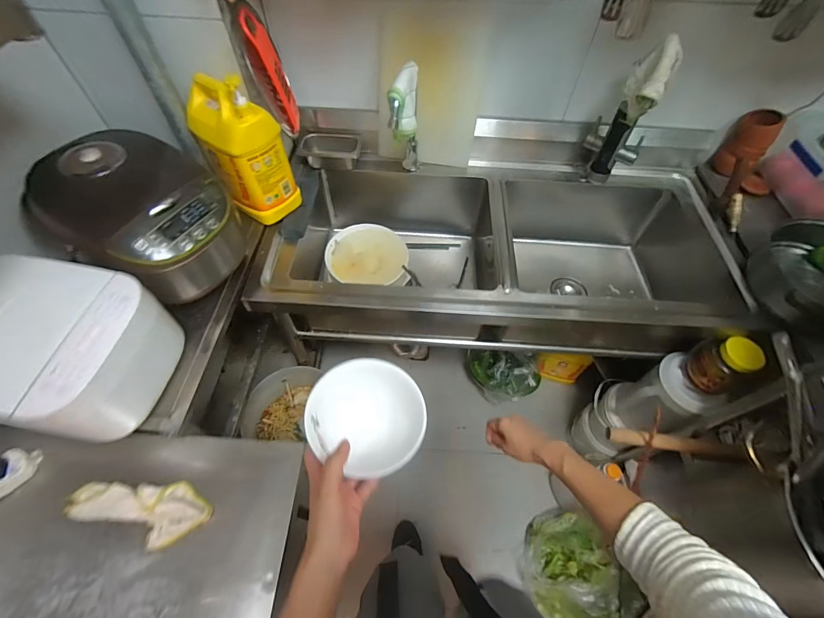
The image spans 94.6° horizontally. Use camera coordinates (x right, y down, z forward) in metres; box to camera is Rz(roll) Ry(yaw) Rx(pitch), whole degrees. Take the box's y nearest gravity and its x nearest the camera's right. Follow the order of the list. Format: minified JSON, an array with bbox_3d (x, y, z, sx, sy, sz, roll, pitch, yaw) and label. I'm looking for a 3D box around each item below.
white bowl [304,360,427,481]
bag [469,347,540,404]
[{"bbox_3d":[-0.056,0.139,0.488,0.138,0.074,0.125,-1,57,-3],"label":"white bowl"},{"bbox_3d":[0.332,0.231,1.395,0.275,0.132,0.197,22,59,12],"label":"bag"}]

